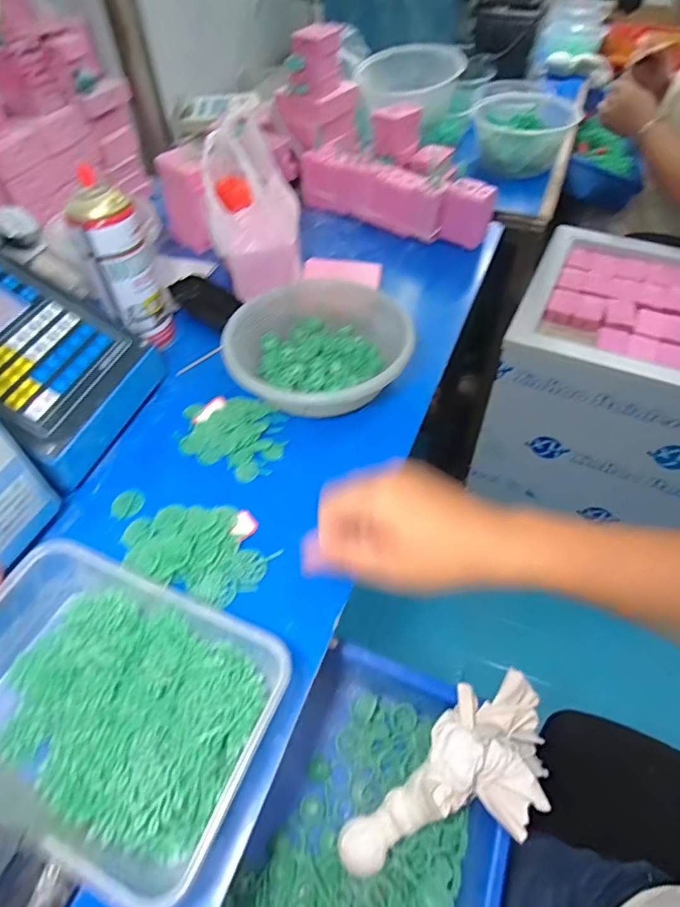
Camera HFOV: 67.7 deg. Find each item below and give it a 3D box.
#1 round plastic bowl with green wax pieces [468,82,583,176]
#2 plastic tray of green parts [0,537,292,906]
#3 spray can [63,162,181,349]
[{"bbox_3d":[0.301,-0.525,0.855,0.155,0.090,0.165,27,57,22],"label":"round plastic bowl with green wax pieces"},{"bbox_3d":[-0.153,0.160,0.330,0.210,0.052,0.146,18,54,16],"label":"plastic tray of green parts"},{"bbox_3d":[-0.227,-0.196,0.526,0.063,0.158,0.066,-20,53,-13],"label":"spray can"}]

